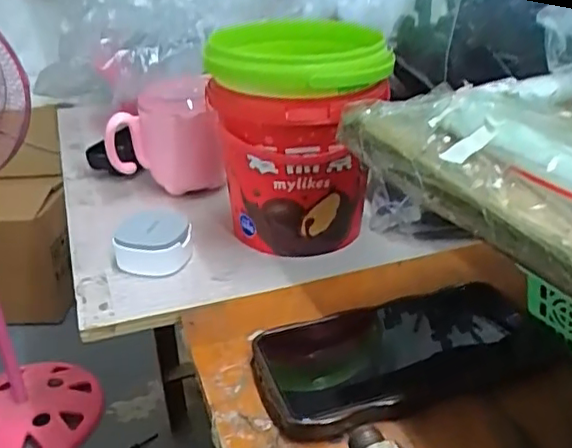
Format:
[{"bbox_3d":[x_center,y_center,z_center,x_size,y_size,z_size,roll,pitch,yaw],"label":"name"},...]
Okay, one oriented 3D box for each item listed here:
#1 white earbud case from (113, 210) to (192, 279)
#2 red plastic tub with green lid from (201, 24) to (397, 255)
[{"bbox_3d":[-0.101,0.012,0.464,0.056,0.029,0.057,-7,29,-10],"label":"white earbud case"},{"bbox_3d":[0.009,-0.070,0.468,0.124,0.159,0.111,0,29,3],"label":"red plastic tub with green lid"}]

